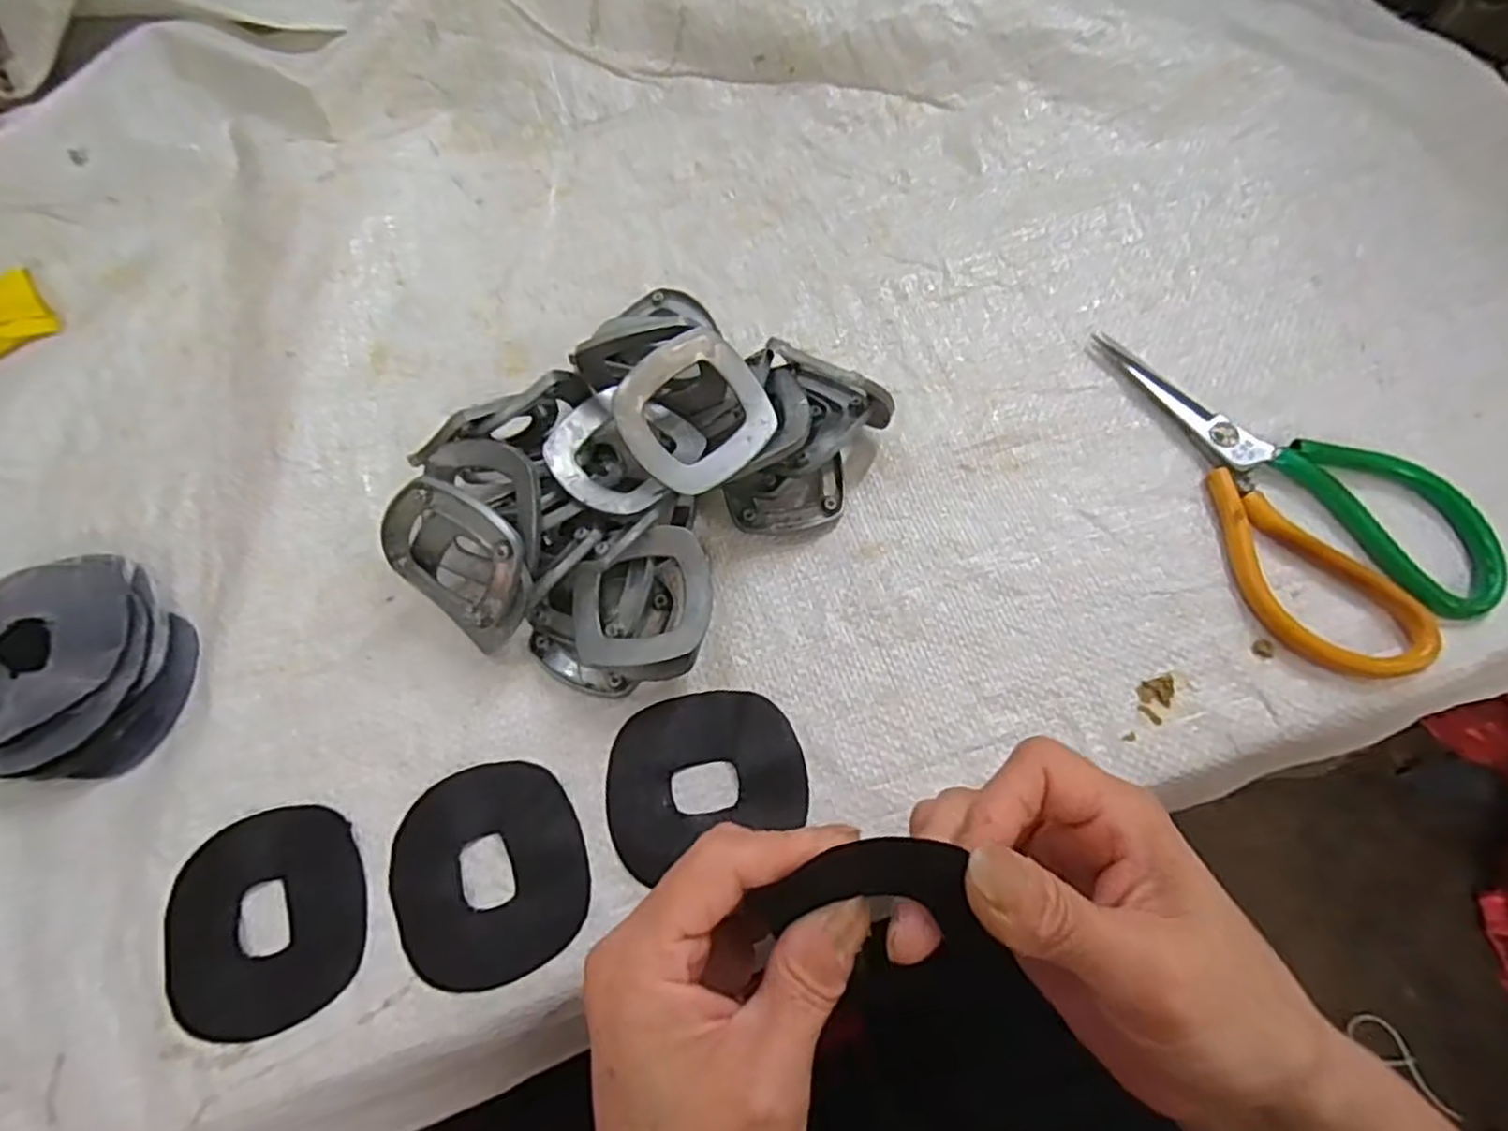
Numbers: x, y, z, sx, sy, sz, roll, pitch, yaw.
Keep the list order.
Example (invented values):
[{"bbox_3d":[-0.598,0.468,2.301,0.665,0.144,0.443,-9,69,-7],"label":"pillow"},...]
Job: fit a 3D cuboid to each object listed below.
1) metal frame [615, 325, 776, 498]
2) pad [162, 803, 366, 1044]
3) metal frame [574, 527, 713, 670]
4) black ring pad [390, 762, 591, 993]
[{"bbox_3d":[-0.023,-0.063,0.304,0.061,0.007,0.058,-42,101,-13],"label":"metal frame"},{"bbox_3d":[-0.194,0.140,0.294,0.076,0.004,0.080,-17,69,-4],"label":"pad"},{"bbox_3d":[-0.047,0.016,0.306,0.062,0.012,0.053,-19,73,11],"label":"metal frame"},{"bbox_3d":[-0.107,0.122,0.297,0.074,0.005,0.080,-24,70,-6],"label":"black ring pad"}]

